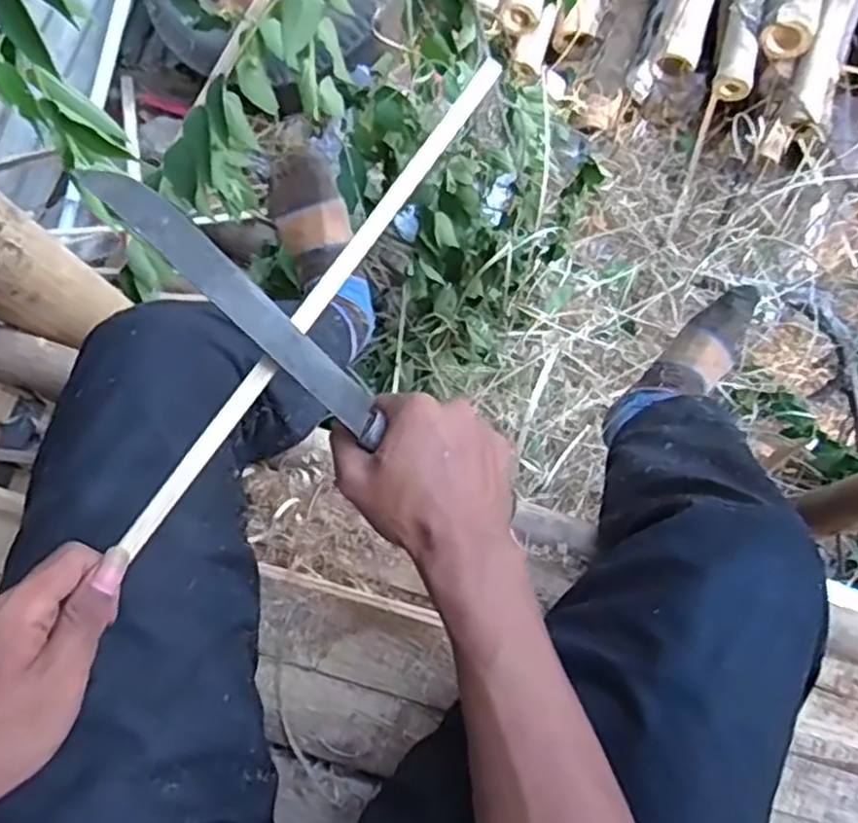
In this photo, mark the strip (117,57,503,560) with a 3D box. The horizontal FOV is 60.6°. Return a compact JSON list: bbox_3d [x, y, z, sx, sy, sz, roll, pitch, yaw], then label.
[{"bbox_3d":[-0.056,-0.068,0.403,0.012,0.008,0.338,33,78,7],"label":"strip"}]

